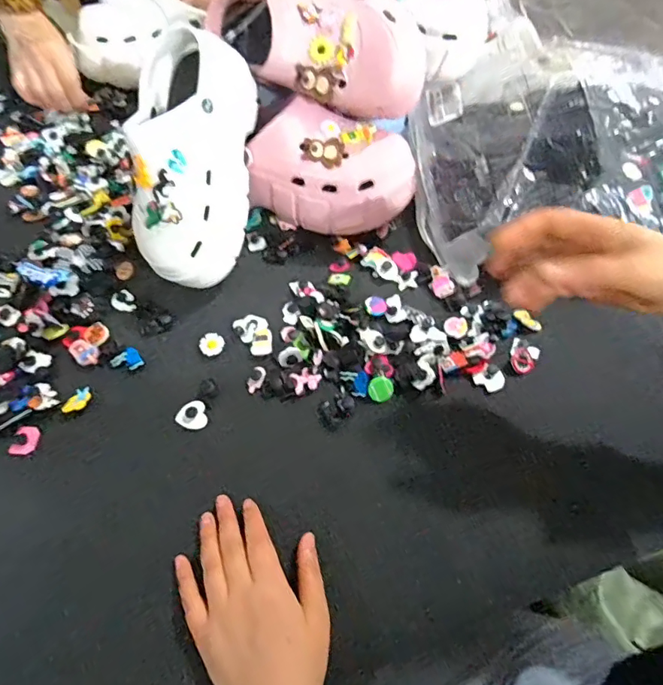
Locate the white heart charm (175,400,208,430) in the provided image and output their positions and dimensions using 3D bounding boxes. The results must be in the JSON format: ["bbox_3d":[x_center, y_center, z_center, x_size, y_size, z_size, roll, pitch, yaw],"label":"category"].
[{"bbox_3d":[-0.131,0.070,0.452,0.028,0.004,0.028,4,66,-10],"label":"white heart charm"}]

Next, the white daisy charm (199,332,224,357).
[{"bbox_3d":[-0.122,0.003,0.492,0.025,0.010,0.024,0,59,-1],"label":"white daisy charm"}]

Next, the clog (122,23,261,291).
[{"bbox_3d":[-0.144,-0.184,0.485,0.112,0.092,0.247,3,89,1],"label":"clog"}]

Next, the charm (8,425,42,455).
[{"bbox_3d":[-0.280,0.090,0.441,0.024,0.004,0.028,8,58,4],"label":"charm"}]

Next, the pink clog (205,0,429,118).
[{"bbox_3d":[-0.019,-0.315,0.506,0.234,0.079,0.109,22,61,12],"label":"pink clog"}]

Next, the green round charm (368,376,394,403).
[{"bbox_3d":[0.047,0.044,0.460,0.025,0.006,0.025,-1,95,-6],"label":"green round charm"}]

